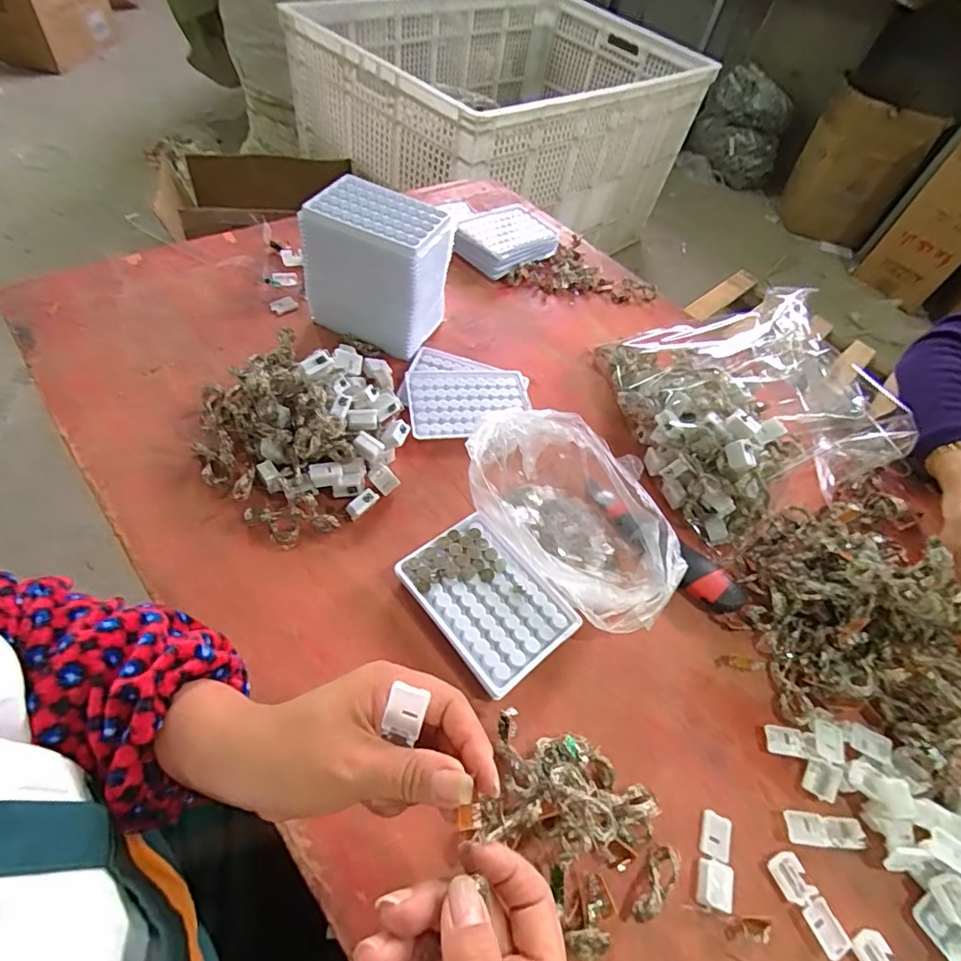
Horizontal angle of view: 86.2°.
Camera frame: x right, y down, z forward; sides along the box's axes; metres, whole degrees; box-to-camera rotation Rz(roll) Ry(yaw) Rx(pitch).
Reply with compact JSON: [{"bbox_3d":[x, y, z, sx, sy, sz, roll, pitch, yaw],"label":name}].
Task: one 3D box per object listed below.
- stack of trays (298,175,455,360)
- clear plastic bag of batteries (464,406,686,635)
[{"bbox_3d":[-0.111,-0.226,0.553,0.132,0.133,0.097,22,53,4],"label":"stack of trays"},{"bbox_3d":[0.080,0.027,0.456,0.127,0.061,0.215,-32,67,-30],"label":"clear plastic bag of batteries"}]

